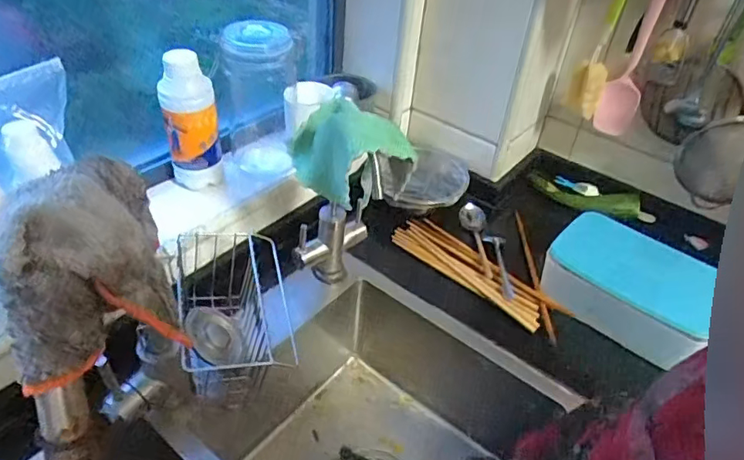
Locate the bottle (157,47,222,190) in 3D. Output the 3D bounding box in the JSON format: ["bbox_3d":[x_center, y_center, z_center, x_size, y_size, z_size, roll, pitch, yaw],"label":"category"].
[{"bbox_3d":[-0.236,-0.131,0.705,0.066,0.192,0.050,-11,43,-18],"label":"bottle"}]

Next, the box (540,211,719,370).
[{"bbox_3d":[0.354,0.073,0.739,0.202,0.081,0.167,30,47,26],"label":"box"}]

